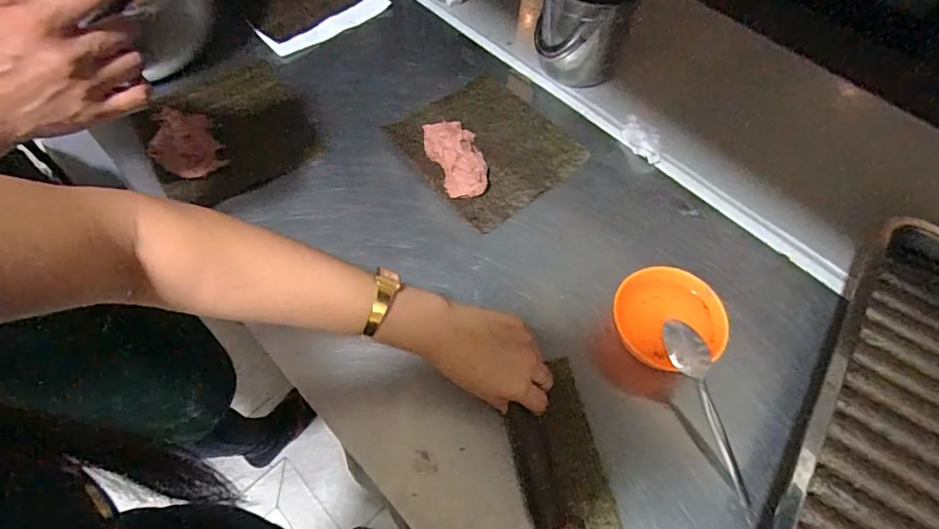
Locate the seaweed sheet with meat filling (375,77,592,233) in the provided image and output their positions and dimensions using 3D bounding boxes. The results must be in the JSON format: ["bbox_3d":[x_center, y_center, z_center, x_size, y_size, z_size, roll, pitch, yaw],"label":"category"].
[{"bbox_3d":[0.023,-0.160,0.619,0.183,0.034,0.194,-37,67,-20],"label":"seaweed sheet with meat filling"}]

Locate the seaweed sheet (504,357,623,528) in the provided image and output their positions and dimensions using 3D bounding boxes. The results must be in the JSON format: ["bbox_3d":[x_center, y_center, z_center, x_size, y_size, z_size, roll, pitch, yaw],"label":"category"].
[{"bbox_3d":[0.086,0.188,0.442,0.075,0.011,0.194,-15,64,-9],"label":"seaweed sheet"}]

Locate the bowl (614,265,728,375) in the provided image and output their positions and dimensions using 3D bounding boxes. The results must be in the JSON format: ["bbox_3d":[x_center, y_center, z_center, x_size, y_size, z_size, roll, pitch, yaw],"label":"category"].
[{"bbox_3d":[0.195,0.053,0.491,0.096,0.039,0.095,1,60,-1],"label":"bowl"}]

